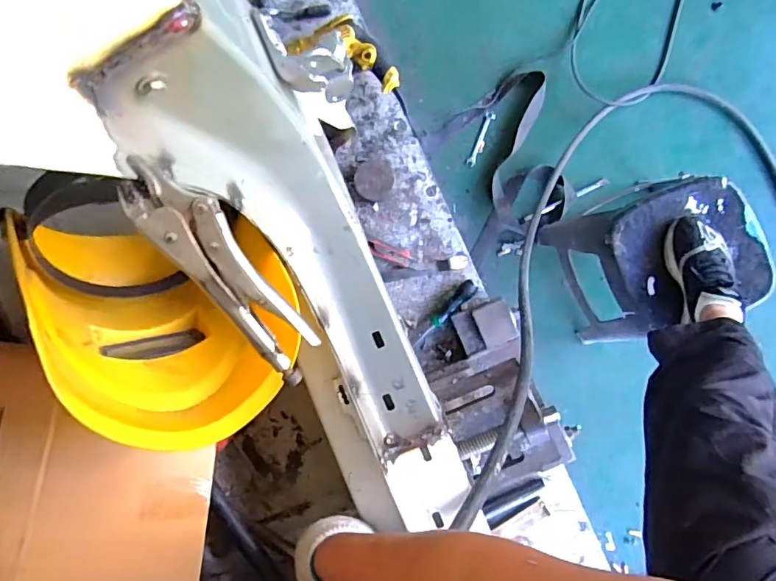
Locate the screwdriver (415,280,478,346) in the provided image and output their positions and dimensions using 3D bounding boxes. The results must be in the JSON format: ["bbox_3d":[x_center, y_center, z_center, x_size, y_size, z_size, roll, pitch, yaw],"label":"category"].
[{"bbox_3d":[0.115,0.047,1.046,0.030,0.026,0.166,42,96,4],"label":"screwdriver"}]

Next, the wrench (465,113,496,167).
[{"bbox_3d":[0.276,-0.447,1.553,0.032,0.010,0.165,22,92,6],"label":"wrench"}]

